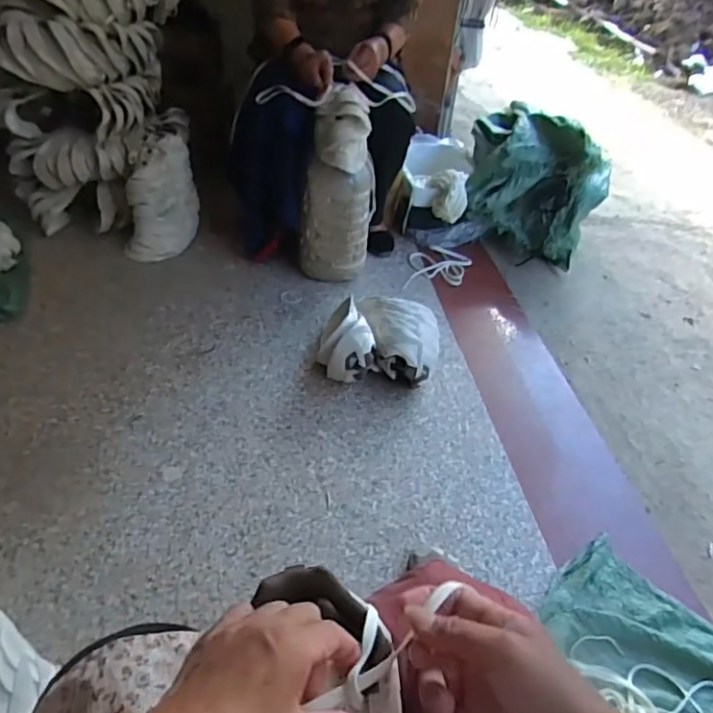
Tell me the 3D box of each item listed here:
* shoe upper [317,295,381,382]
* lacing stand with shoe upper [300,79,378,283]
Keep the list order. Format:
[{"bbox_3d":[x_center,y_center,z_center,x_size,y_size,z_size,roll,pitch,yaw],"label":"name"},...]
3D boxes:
[{"bbox_3d":[-0.026,-0.048,1.246,0.118,0.118,0.247,0,41,-7],"label":"shoe upper"},{"bbox_3d":[-0.042,-0.394,1.391,0.169,0.433,0.139,7,40,0],"label":"lacing stand with shoe upper"}]

